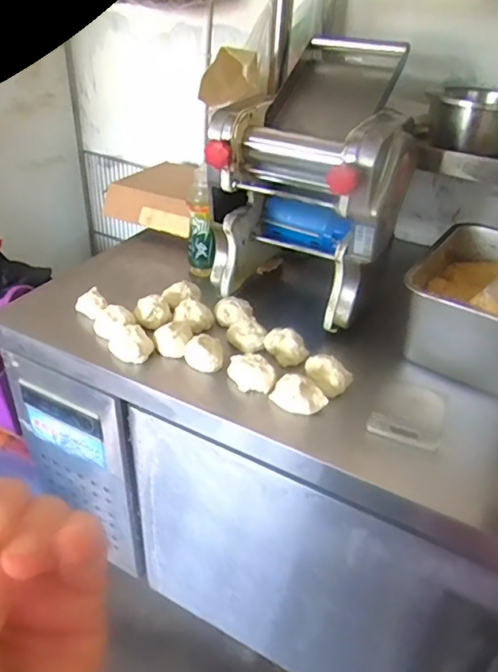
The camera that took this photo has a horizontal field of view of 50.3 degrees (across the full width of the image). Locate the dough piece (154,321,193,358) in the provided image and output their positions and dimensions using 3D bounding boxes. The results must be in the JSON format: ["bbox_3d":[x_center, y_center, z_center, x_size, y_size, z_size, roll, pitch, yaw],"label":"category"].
[{"bbox_3d":[-0.128,0.005,0.904,0.065,0.043,0.062,-3,36,-11],"label":"dough piece"}]

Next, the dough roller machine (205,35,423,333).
[{"bbox_3d":[0.130,-0.281,0.945,0.290,0.392,0.325,19,37,20],"label":"dough roller machine"}]

